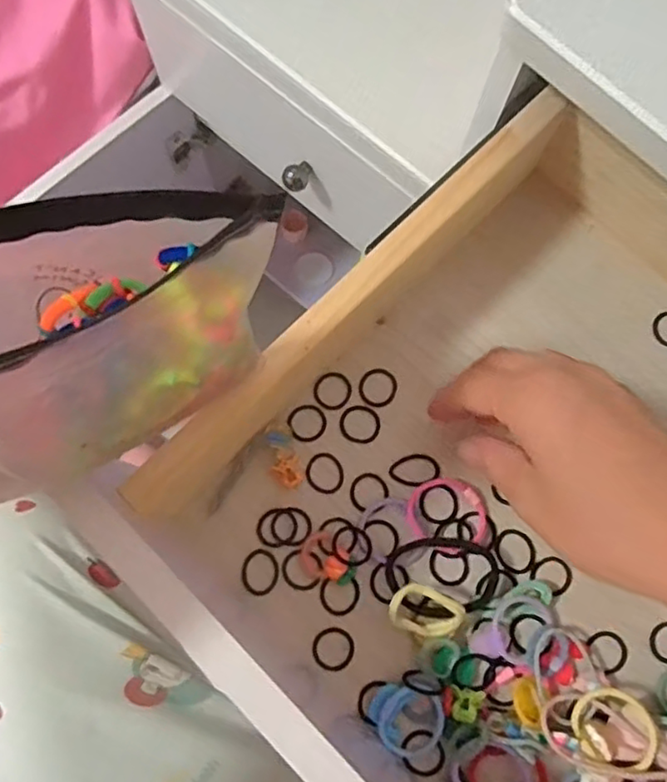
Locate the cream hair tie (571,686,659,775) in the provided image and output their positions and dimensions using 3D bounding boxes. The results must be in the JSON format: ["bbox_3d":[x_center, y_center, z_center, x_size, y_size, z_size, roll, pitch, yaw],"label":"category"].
[{"bbox_3d":[0.129,0.156,0.285,0.036,0.009,0.034,-3,71,10],"label":"cream hair tie"}]

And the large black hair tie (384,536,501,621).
[{"bbox_3d":[0.054,0.092,0.306,0.056,0.011,0.039,-4,76,0],"label":"large black hair tie"}]

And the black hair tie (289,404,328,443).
[{"bbox_3d":[-0.014,0.017,0.328,0.020,0.004,0.021,26,79,7],"label":"black hair tie"}]

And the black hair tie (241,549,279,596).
[{"bbox_3d":[-0.037,0.092,0.312,0.019,0.004,0.022,25,78,7],"label":"black hair tie"}]

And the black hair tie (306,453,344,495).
[{"bbox_3d":[-0.004,0.043,0.322,0.019,0.004,0.021,-19,77,-3],"label":"black hair tie"}]

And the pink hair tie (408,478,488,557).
[{"bbox_3d":[0.059,0.064,0.316,0.040,0.008,0.034,39,79,11],"label":"pink hair tie"}]

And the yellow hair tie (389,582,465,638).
[{"bbox_3d":[0.045,0.108,0.302,0.033,0.013,0.022,21,78,6],"label":"yellow hair tie"}]

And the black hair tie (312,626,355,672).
[{"bbox_3d":[0.000,0.128,0.305,0.021,0.004,0.020,0,77,1],"label":"black hair tie"}]

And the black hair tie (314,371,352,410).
[{"bbox_3d":[0.000,-0.001,0.333,0.020,0.004,0.021,0,77,1],"label":"black hair tie"}]

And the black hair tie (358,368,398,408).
[{"bbox_3d":[0.024,-0.002,0.332,0.020,0.004,0.021,0,77,1],"label":"black hair tie"}]

